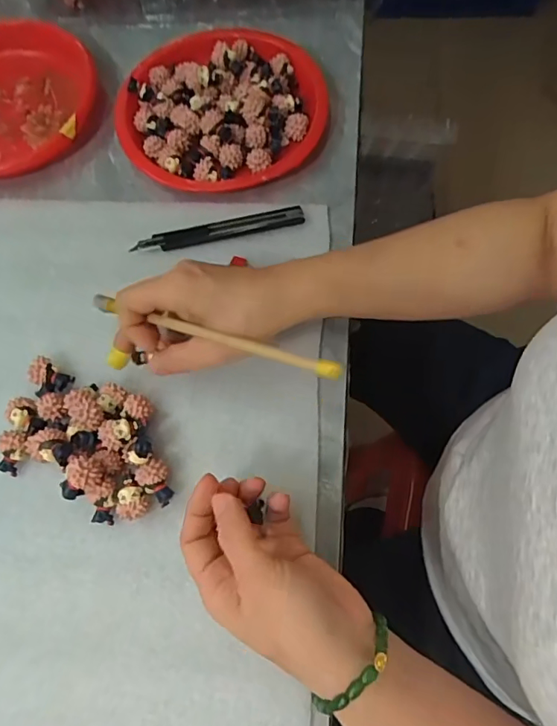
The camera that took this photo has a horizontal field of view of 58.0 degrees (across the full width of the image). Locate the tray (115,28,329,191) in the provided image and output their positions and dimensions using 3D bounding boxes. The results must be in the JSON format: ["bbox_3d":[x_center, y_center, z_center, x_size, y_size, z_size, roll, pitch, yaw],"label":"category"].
[{"bbox_3d":[-0.048,-0.219,0.433,0.175,0.034,0.159,-25,70,-7],"label":"tray"}]

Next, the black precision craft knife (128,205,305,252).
[{"bbox_3d":[-0.047,-0.106,0.403,0.136,0.008,0.017,-11,69,-2],"label":"black precision craft knife"}]

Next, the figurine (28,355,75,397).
[{"bbox_3d":[-0.165,0.013,0.363,0.027,0.019,0.025,-1,69,2],"label":"figurine"}]

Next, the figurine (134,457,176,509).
[{"bbox_3d":[-0.079,0.079,0.333,0.020,0.017,0.030,-38,71,-13],"label":"figurine"}]

